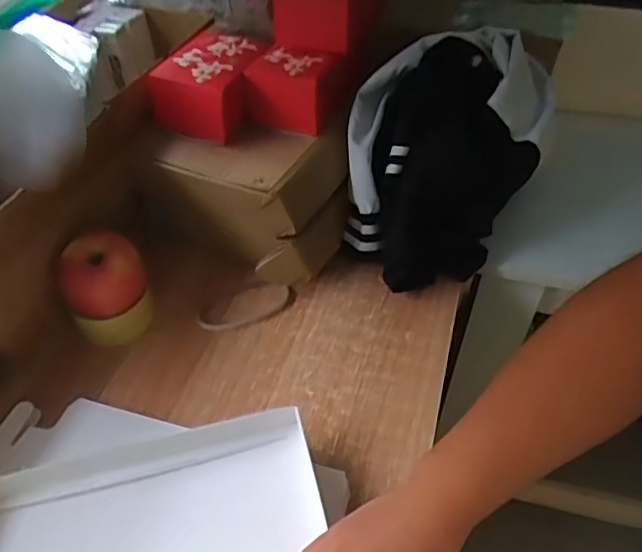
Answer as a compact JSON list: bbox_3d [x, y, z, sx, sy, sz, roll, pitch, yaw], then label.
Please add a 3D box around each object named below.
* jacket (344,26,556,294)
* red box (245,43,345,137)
[{"bbox_3d":[0.145,-0.145,0.687,0.199,0.207,0.278,24,51,22],"label":"jacket"},{"bbox_3d":[-0.028,-0.217,0.663,0.099,0.069,0.080,16,48,15],"label":"red box"}]

